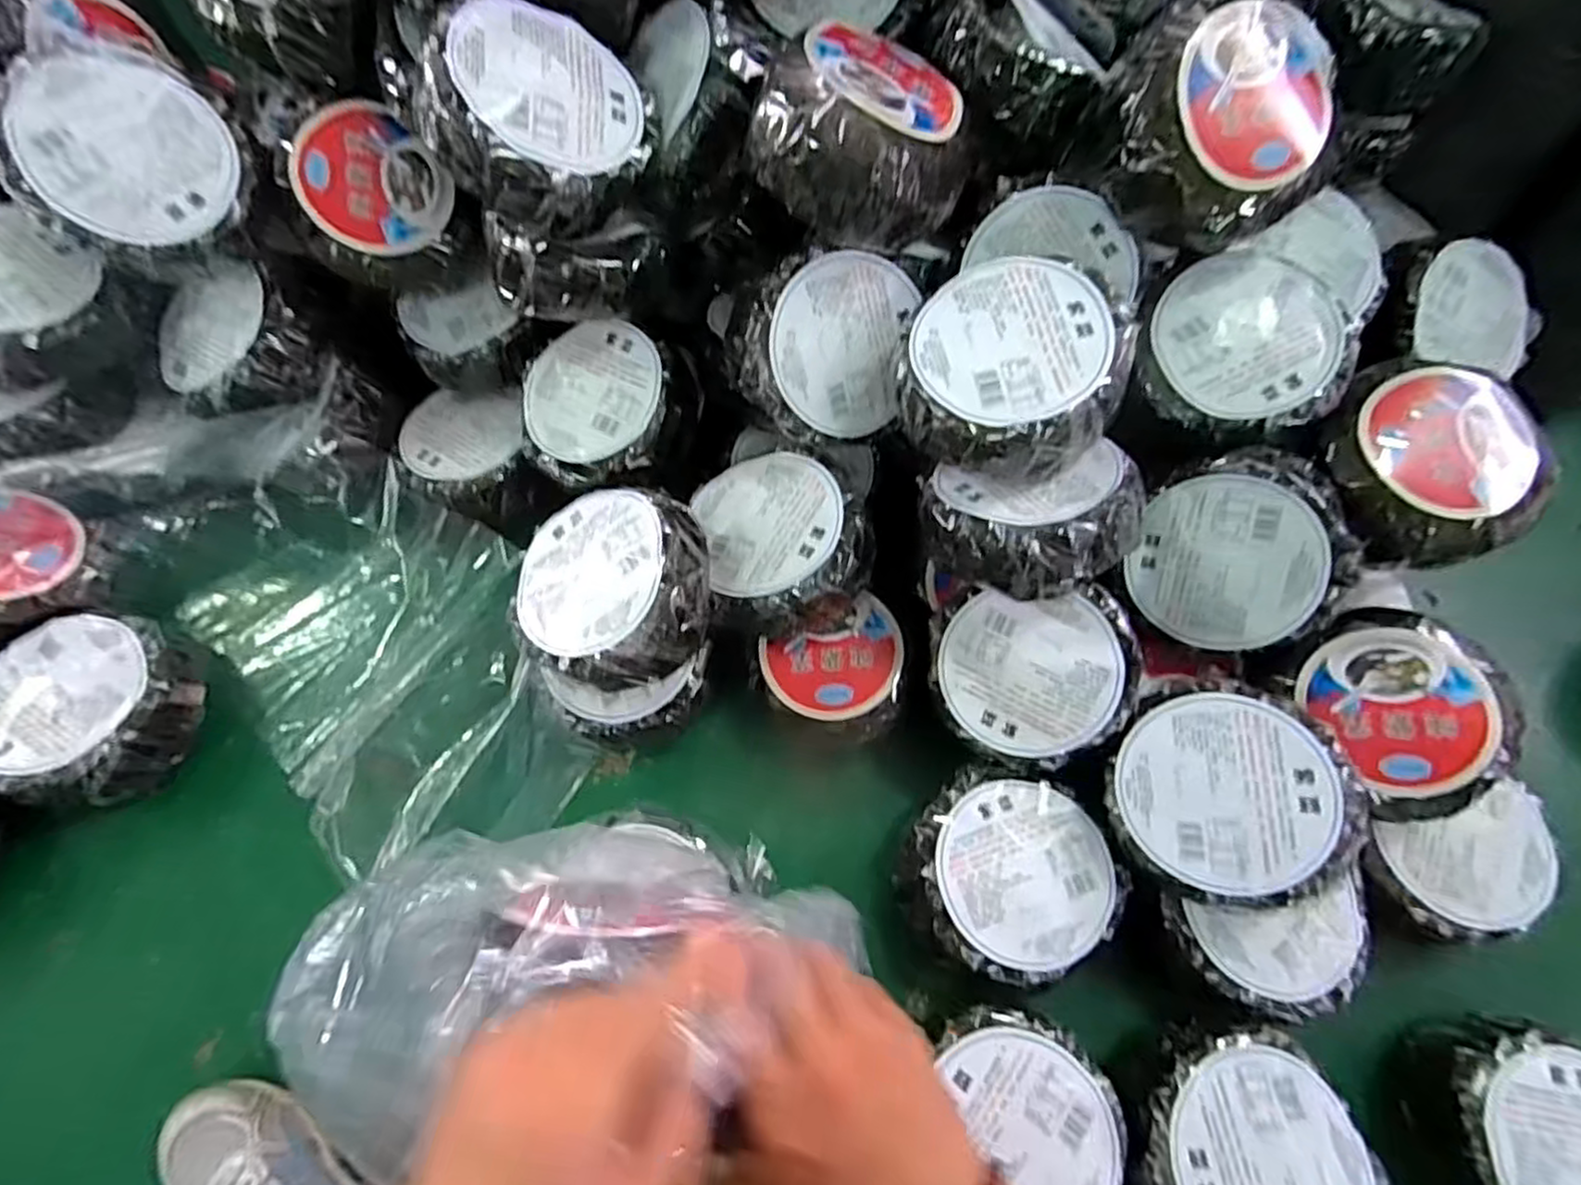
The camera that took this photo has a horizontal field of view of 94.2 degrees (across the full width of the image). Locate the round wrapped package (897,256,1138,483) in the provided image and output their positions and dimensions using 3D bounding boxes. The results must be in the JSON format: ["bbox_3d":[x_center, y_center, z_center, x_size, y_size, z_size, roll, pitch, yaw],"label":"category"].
[{"bbox_3d":[0.178,-0.182,0.609,0.182,0.075,0.175,17,78,14],"label":"round wrapped package"}]

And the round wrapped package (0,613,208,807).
[{"bbox_3d":[-0.672,0.114,0.710,0.157,0.089,0.170,0,66,-1],"label":"round wrapped package"}]

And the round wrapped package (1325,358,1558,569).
[{"bbox_3d":[0.565,-0.118,0.652,0.183,0.073,0.170,0,66,-1],"label":"round wrapped package"}]

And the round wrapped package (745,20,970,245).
[{"bbox_3d":[0.066,-0.380,0.616,0.187,0.087,0.168,17,63,-14],"label":"round wrapped package"}]

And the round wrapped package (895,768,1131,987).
[{"bbox_3d":[0.197,0.256,0.669,0.168,0.065,0.172,0,66,-1],"label":"round wrapped package"}]

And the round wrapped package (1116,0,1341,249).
[{"bbox_3d":[0.353,-0.387,0.615,0.177,0.082,0.177,-1,96,-9],"label":"round wrapped package"}]

